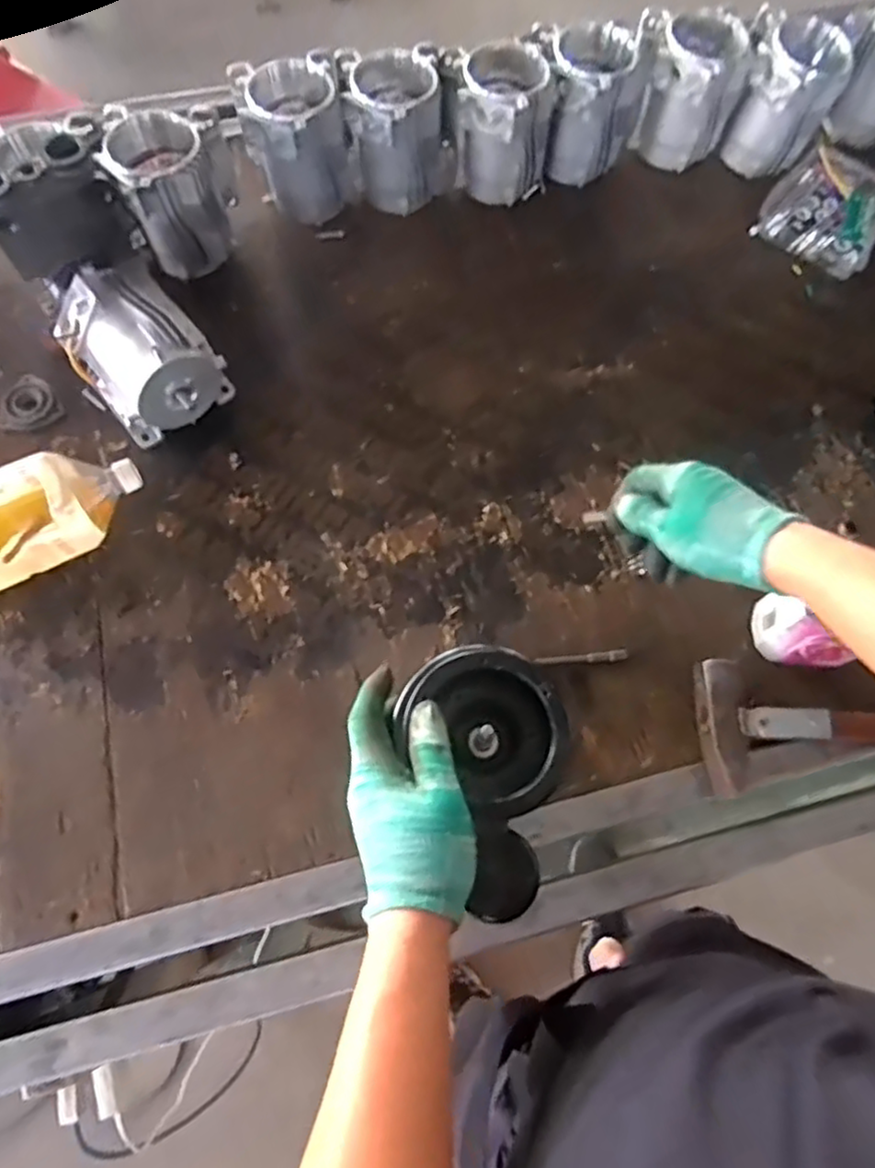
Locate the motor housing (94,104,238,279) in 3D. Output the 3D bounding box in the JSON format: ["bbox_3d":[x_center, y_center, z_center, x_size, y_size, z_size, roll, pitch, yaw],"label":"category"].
[{"bbox_3d":[-0.299,-0.444,0.757,0.119,0.132,0.117,-5,69,-4],"label":"motor housing"}]

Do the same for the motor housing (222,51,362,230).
[{"bbox_3d":[-0.162,-0.529,0.800,0.122,0.140,0.122,-16,70,-8],"label":"motor housing"}]

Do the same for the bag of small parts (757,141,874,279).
[{"bbox_3d":[0.513,-0.490,0.867,0.147,0.037,0.179,34,71,10],"label":"bag of small parts"}]

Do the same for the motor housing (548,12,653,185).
[{"bbox_3d":[0.196,-0.608,0.845,0.126,0.146,0.139,6,69,0],"label":"motor housing"}]

